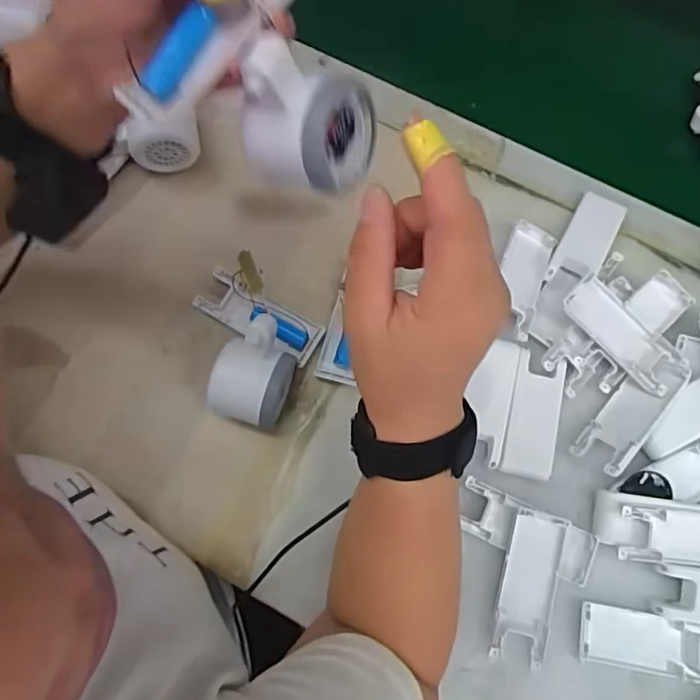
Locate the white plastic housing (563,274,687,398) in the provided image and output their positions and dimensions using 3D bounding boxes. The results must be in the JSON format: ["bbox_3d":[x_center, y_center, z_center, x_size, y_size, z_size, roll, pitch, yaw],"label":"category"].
[{"bbox_3d":[0.221,-0.013,0.449,0.043,0.024,0.103,-42,80,-11],"label":"white plastic housing"}]

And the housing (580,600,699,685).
[{"bbox_3d":[0.222,0.216,0.406,0.107,0.009,0.041,11,75,1],"label":"housing"}]

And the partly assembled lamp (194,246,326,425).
[{"bbox_3d":[-0.086,-0.007,0.426,0.100,0.059,0.107,24,76,5],"label":"partly assembled lamp"}]

